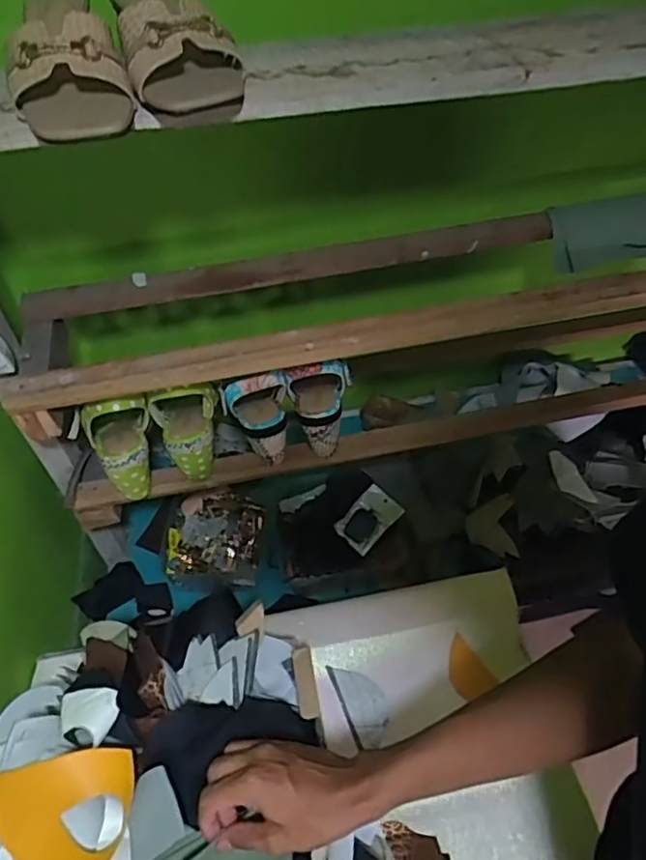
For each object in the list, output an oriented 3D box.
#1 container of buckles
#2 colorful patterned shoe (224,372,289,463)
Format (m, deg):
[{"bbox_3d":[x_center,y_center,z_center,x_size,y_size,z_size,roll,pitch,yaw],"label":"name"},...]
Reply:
[{"bbox_3d":[-0.177,0.181,1.006,0.161,0.074,0.156,1,47,5],"label":"container of buckles"},{"bbox_3d":[-0.079,-0.019,0.791,0.080,0.125,0.069,-13,47,-8],"label":"colorful patterned shoe"}]

